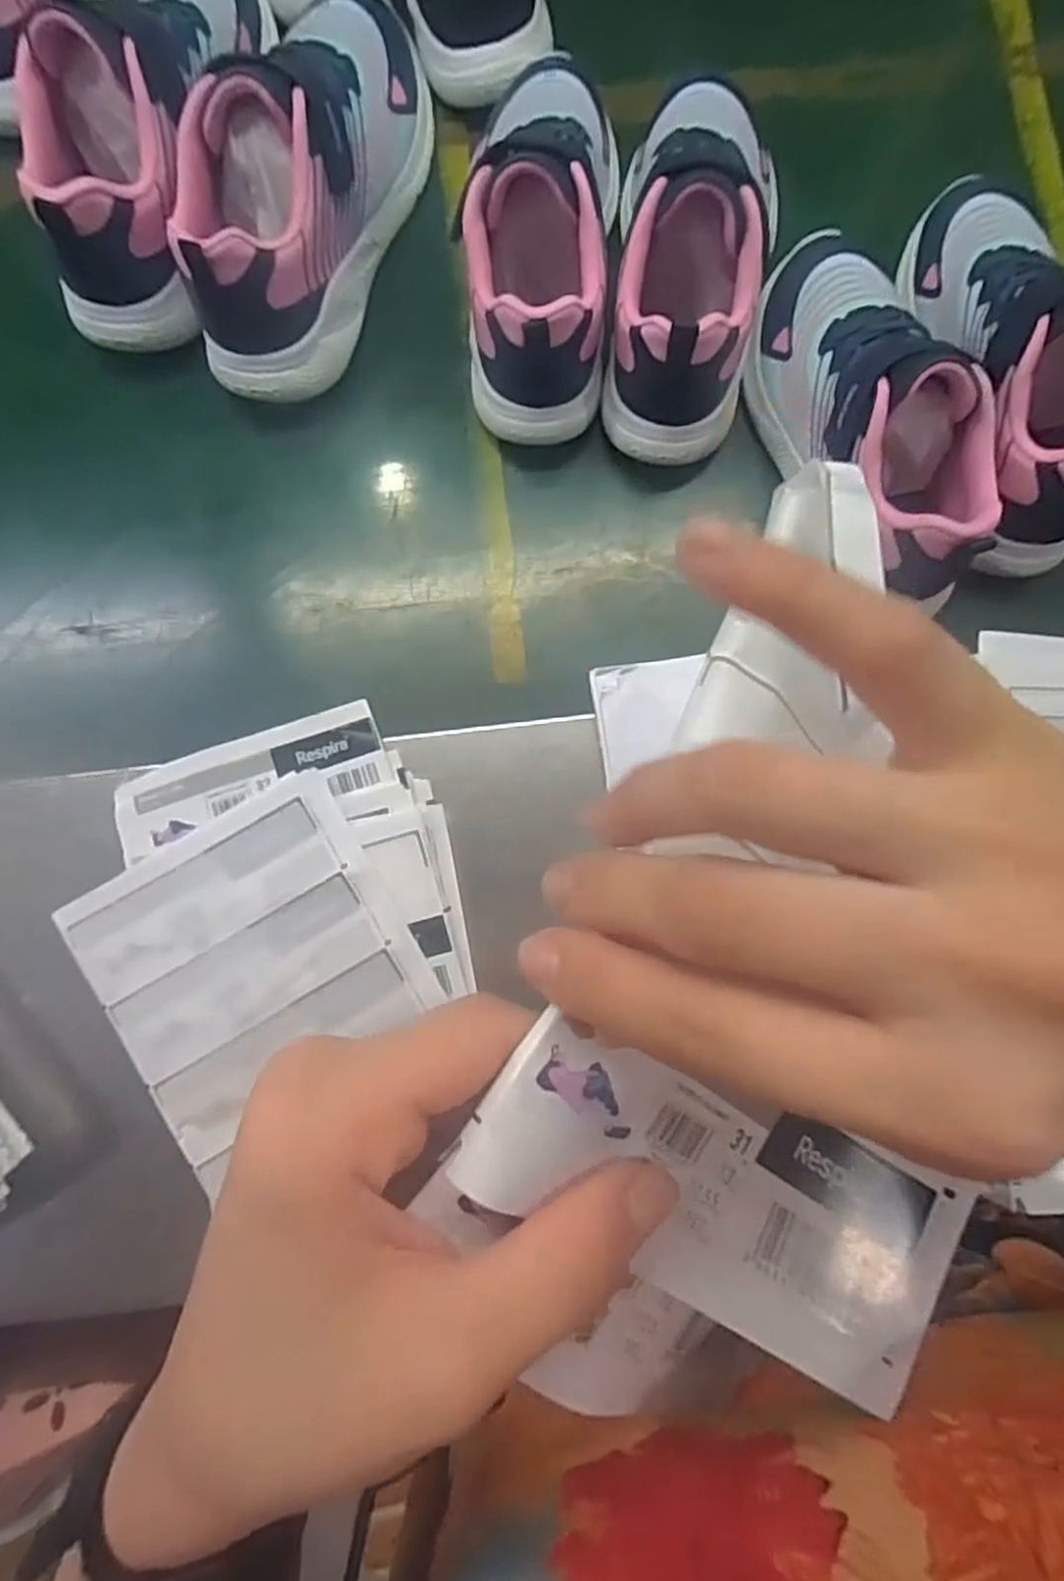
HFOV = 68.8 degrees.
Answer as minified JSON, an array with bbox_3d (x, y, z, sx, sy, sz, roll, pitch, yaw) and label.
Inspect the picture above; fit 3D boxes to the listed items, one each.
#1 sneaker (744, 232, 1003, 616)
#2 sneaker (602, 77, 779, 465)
[{"bbox_3d":[0.173,-0.198,0.397,0.080,0.083,0.213,-10,81,-1],"label":"sneaker"},{"bbox_3d":[0.087,-0.286,0.420,0.071,0.107,0.201,8,81,1],"label":"sneaker"}]

